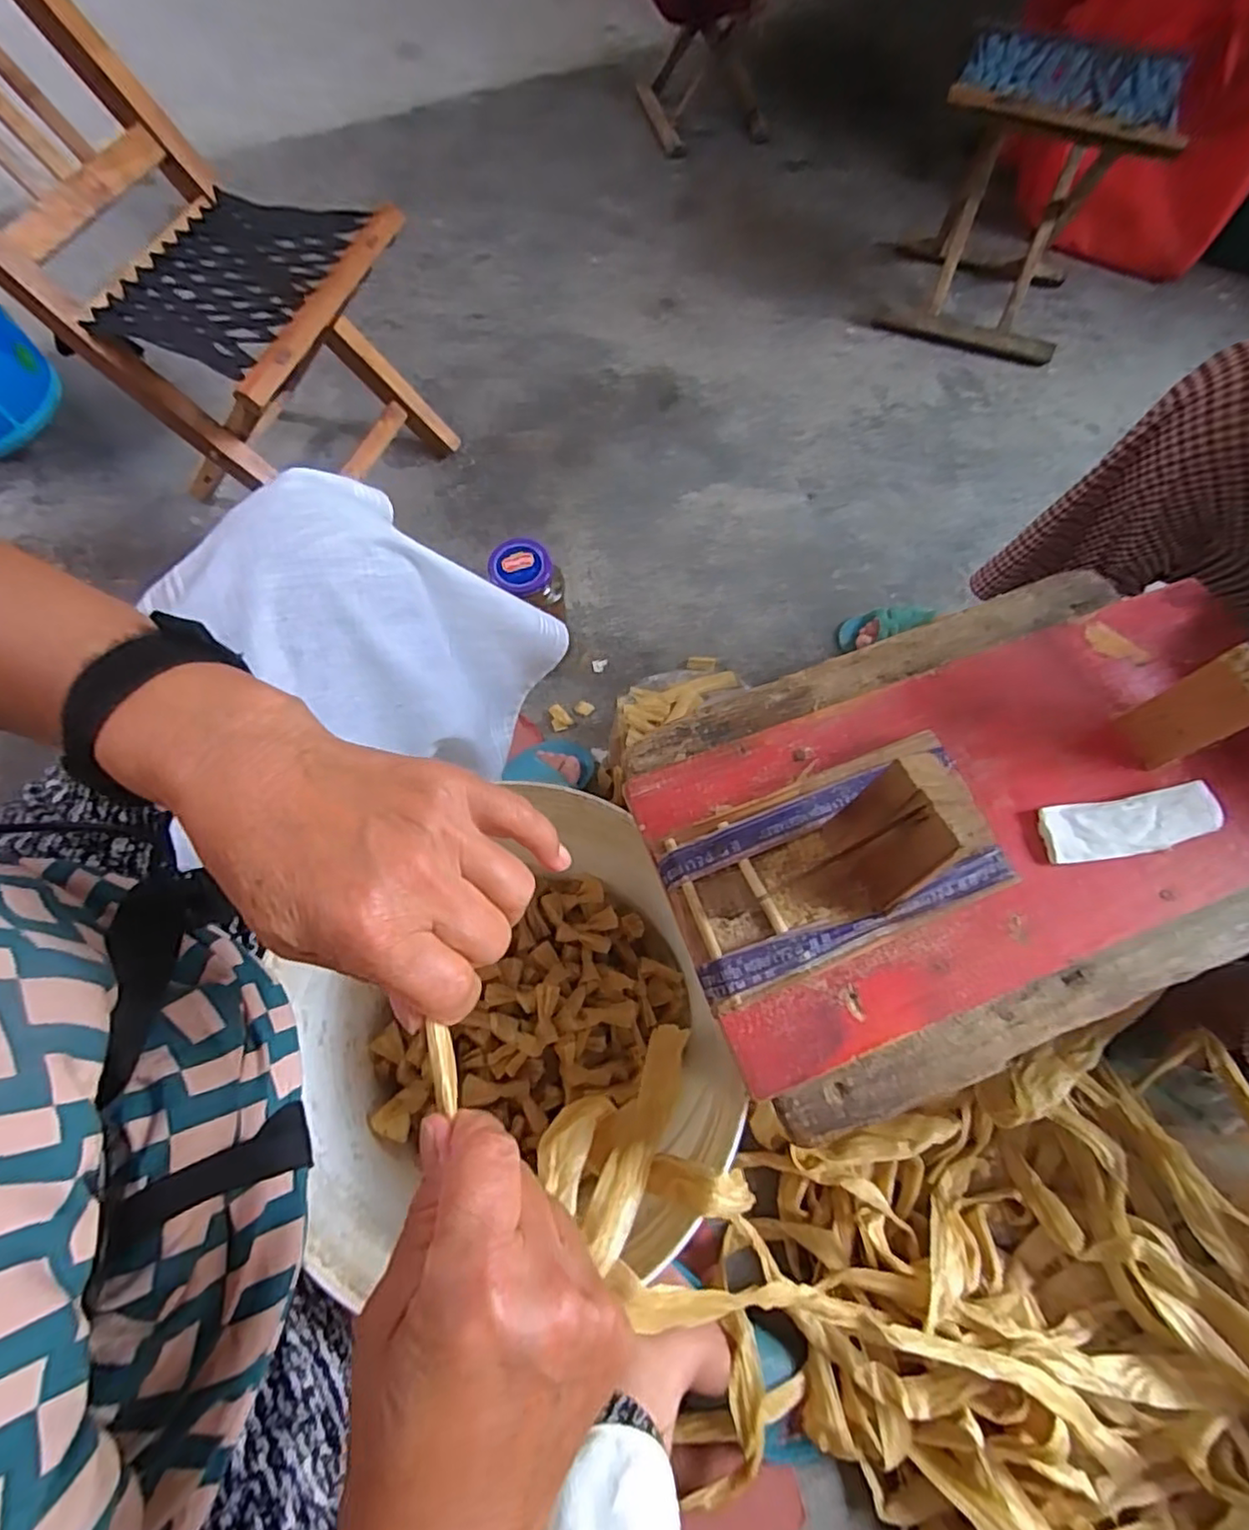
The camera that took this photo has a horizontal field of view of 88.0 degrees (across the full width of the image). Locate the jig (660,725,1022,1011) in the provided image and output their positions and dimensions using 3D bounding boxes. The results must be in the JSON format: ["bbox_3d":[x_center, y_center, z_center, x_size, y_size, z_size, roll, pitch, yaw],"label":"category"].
[{"bbox_3d":[0.100,0.037,0.289,0.159,0.081,0.085,-20,70,-8],"label":"jig"}]

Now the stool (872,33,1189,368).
[{"bbox_3d":[0.622,-0.893,1.036,0.288,0.308,0.251,18,69,7],"label":"stool"}]

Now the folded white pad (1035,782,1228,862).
[{"bbox_3d":[0.262,0.031,0.335,0.086,0.004,0.030,-11,69,4],"label":"folded white pad"}]

